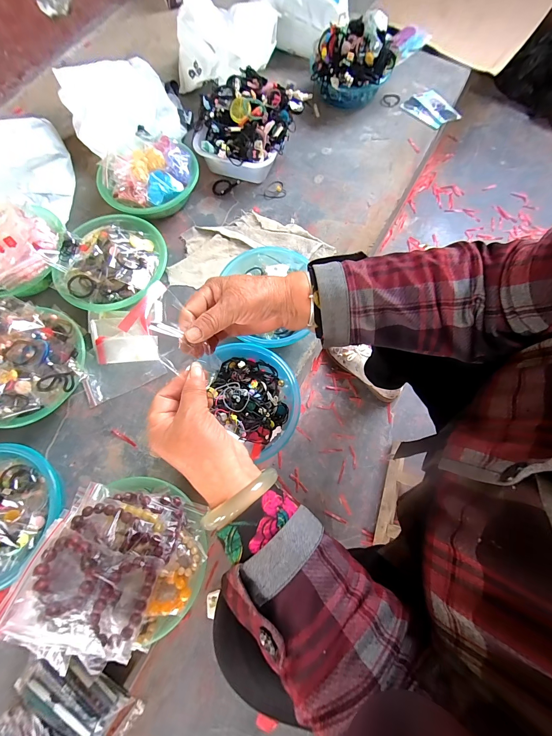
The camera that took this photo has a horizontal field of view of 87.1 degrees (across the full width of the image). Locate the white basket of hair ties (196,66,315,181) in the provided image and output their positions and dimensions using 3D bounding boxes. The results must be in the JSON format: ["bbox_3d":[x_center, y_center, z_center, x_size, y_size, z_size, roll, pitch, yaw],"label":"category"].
[{"bbox_3d":[-0.071,-0.621,0.755,0.251,0.131,0.254,15,74,5],"label":"white basket of hair ties"}]

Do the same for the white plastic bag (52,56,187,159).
[{"bbox_3d":[-0.414,-0.702,0.791,0.277,0.108,0.246,-34,76,-10],"label":"white plastic bag"}]

